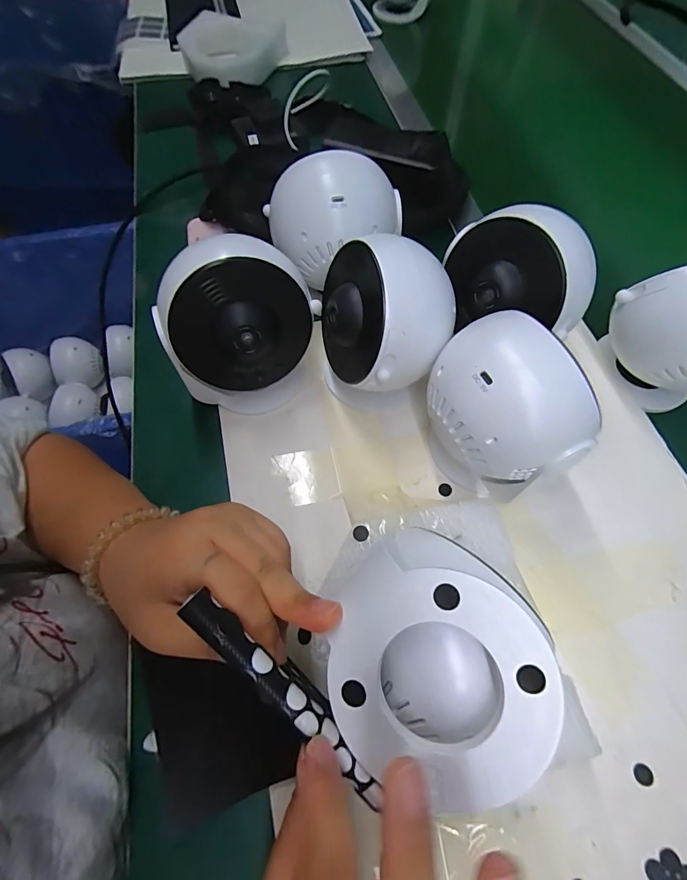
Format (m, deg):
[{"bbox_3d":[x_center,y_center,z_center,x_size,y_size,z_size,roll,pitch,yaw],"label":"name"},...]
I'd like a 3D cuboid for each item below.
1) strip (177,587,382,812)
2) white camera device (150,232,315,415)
[{"bbox_3d":[-0.021,0.100,0.160,0.104,0.007,0.015,46,69,-2],"label":"strip"},{"bbox_3d":[-0.077,-0.082,0.309,0.108,0.120,0.081,-7,62,-4],"label":"white camera device"}]

